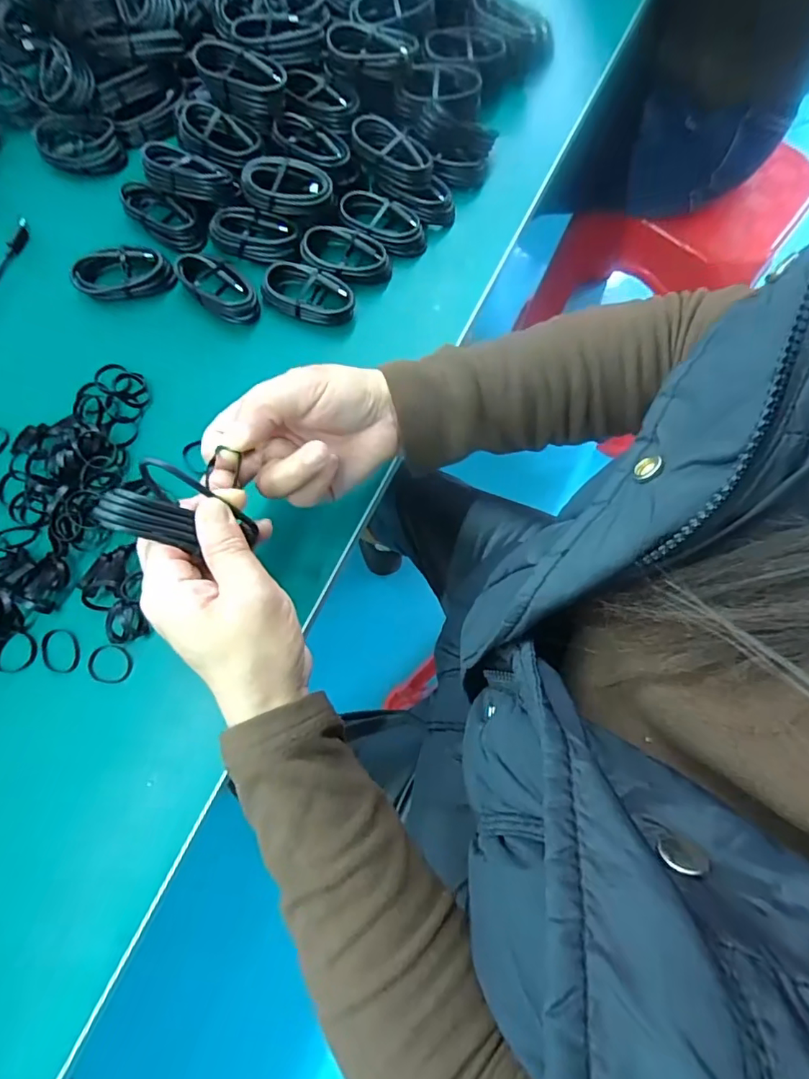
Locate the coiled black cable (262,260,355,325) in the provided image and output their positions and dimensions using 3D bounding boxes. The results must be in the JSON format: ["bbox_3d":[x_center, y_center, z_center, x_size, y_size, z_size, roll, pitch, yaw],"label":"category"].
[{"bbox_3d":[-0.074,-0.193,0.415,0.073,0.025,0.038,25,75,7],"label":"coiled black cable"}]

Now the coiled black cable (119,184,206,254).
[{"bbox_3d":[-0.200,-0.264,0.430,0.072,0.025,0.035,29,76,8],"label":"coiled black cable"}]

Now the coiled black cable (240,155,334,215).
[{"bbox_3d":[-0.093,-0.282,0.416,0.068,0.022,0.034,-8,74,-3],"label":"coiled black cable"}]

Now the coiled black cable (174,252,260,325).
[{"bbox_3d":[-0.148,-0.199,0.416,0.070,0.024,0.038,42,78,11],"label":"coiled black cable"}]

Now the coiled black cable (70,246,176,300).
[{"bbox_3d":[-0.223,-0.210,0.418,0.074,0.022,0.036,-8,74,-3],"label":"coiled black cable"}]

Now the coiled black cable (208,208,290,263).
[{"bbox_3d":[-0.123,-0.247,0.426,0.060,0.021,0.033,14,74,4],"label":"coiled black cable"}]

